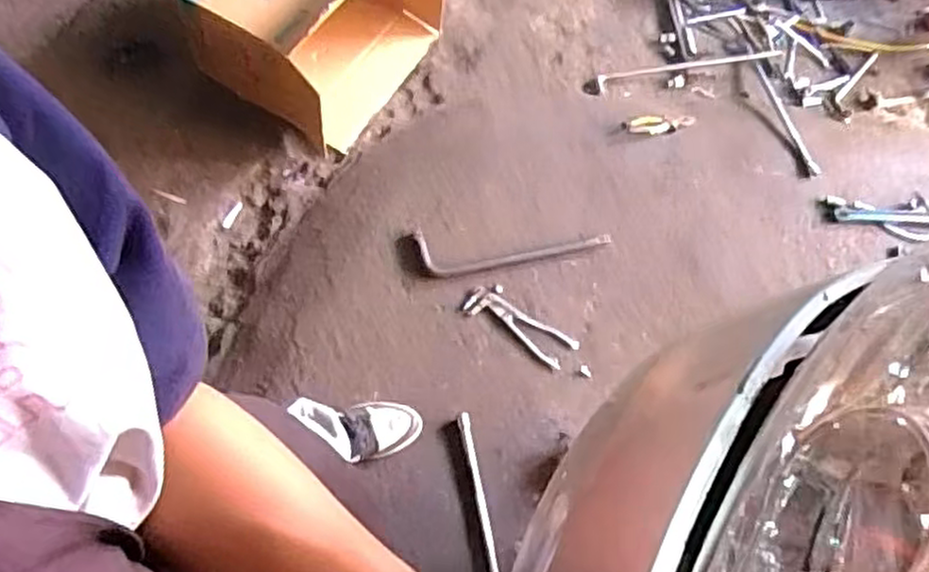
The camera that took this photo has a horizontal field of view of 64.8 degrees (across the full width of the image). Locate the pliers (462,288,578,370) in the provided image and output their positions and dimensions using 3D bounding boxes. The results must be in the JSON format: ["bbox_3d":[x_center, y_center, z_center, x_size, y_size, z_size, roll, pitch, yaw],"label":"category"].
[{"bbox_3d":[0.116,0.086,1.556,0.249,0.017,0.075,31,67,9],"label":"pliers"}]

